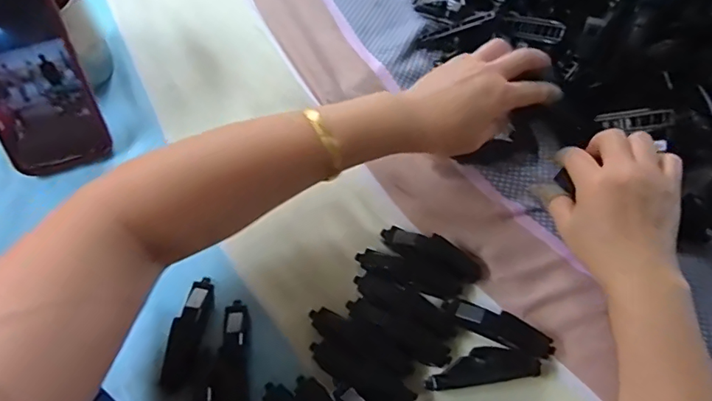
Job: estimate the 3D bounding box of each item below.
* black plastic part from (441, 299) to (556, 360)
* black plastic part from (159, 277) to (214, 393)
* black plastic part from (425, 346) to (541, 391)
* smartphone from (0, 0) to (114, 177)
[{"bbox_3d":[0.104,0.090,0.360,0.080,0.011,0.022,23,62,9],"label":"black plastic part"},{"bbox_3d":[-0.119,0.092,0.352,0.019,0.018,0.078,11,61,3],"label":"black plastic part"},{"bbox_3d":[0.087,0.116,0.350,0.079,0.011,0.023,-5,61,-6],"label":"black plastic part"},{"bbox_3d":[-0.254,-0.100,0.388,0.077,0.161,0.016,-20,27,-15],"label":"smartphone"}]

